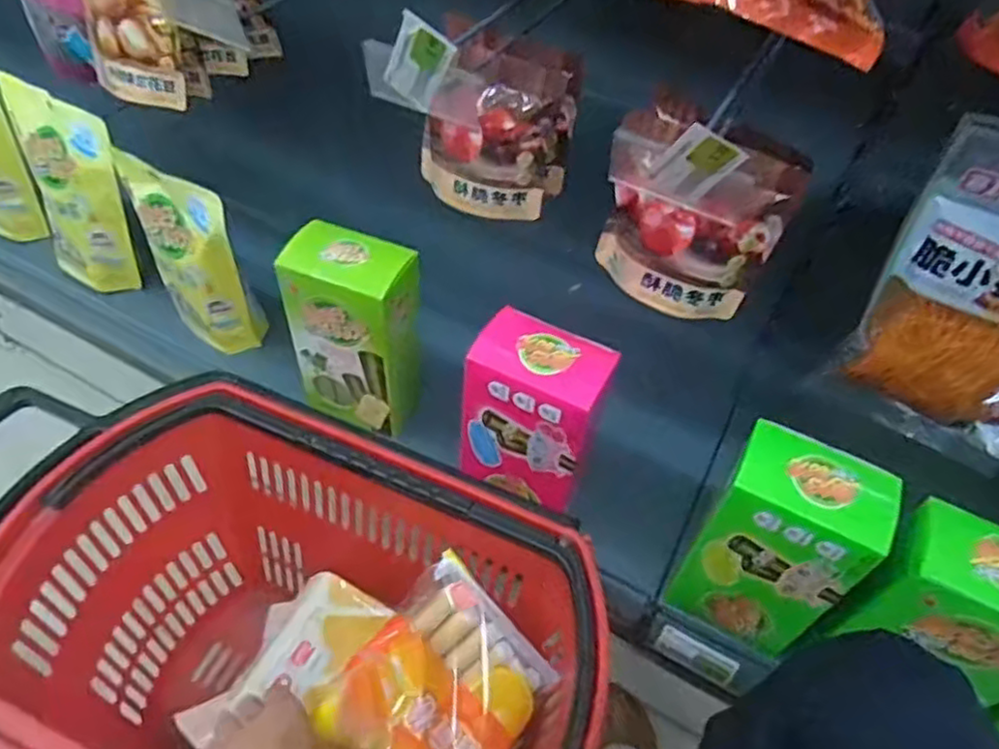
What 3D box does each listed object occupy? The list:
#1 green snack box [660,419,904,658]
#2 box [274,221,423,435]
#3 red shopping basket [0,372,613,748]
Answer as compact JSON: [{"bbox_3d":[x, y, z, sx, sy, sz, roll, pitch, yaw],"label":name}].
[{"bbox_3d":[0.247,0.156,0.629,0.120,0.221,0.081,28,54,18],"label":"green snack box"},{"bbox_3d":[-0.150,-0.044,0.748,0.132,0.222,0.079,18,51,10],"label":"box"},{"bbox_3d":[-0.207,0.253,0.639,0.562,0.317,0.330,20,52,12],"label":"red shopping basket"}]

